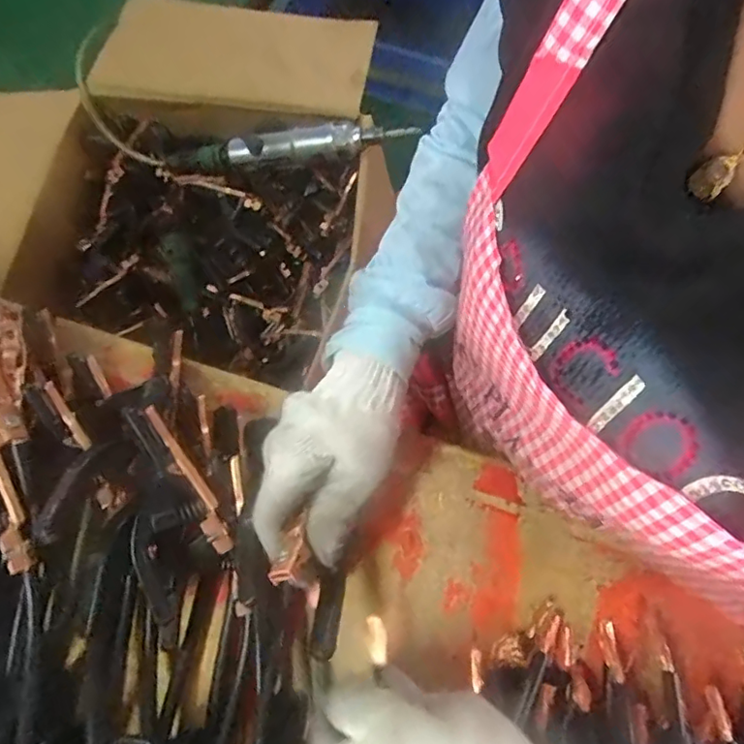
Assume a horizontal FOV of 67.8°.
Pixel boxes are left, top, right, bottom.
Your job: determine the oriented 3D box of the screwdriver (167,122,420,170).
[{"bbox_3d":[-0.103,-0.259,0.638,0.298,0.036,0.033,-1,70,16],"label":"screwdriver"}]

